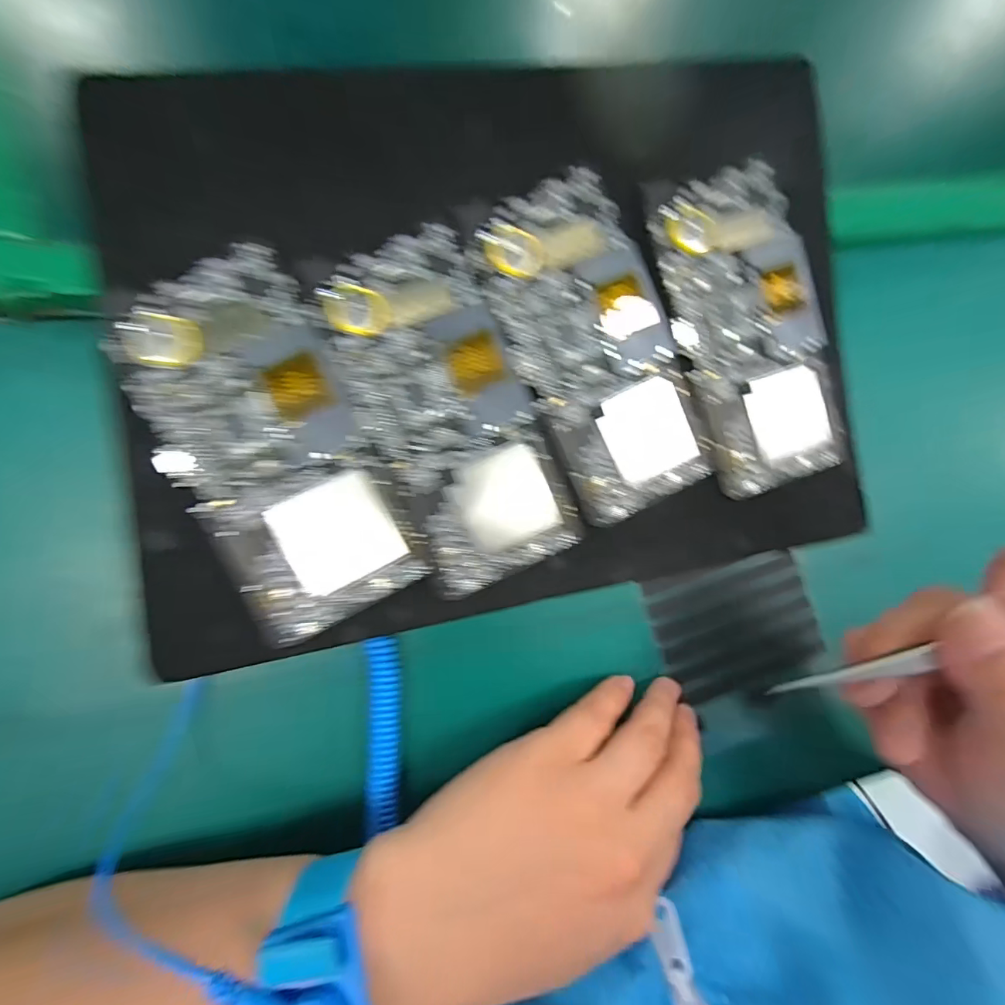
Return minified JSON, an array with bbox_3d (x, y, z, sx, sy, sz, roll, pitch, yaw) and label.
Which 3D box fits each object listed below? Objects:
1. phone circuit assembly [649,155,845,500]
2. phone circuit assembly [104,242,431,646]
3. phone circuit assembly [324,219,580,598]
[{"bbox_3d":[0.124,-0.083,0.231,0.075,0.007,0.152,-19,97,-7],"label":"phone circuit assembly"},{"bbox_3d":[-0.095,-0.022,0.189,0.072,0.015,0.150,-24,87,-9],"label":"phone circuit assembly"},{"bbox_3d":[-0.021,-0.040,0.201,0.069,0.012,0.151,-23,87,-9],"label":"phone circuit assembly"}]

